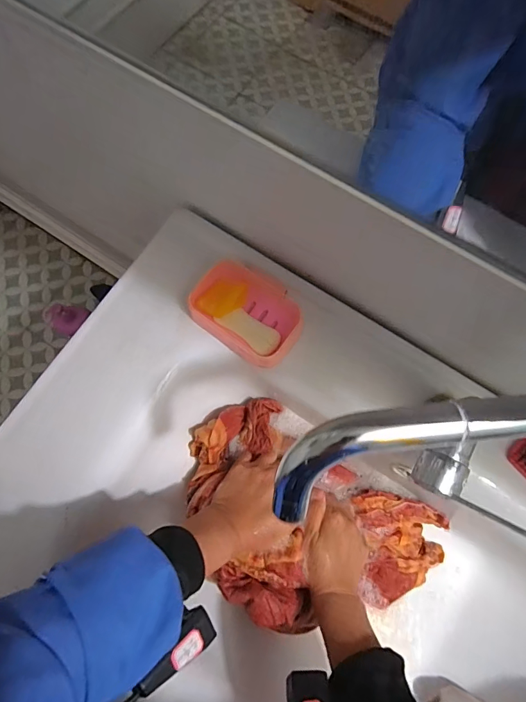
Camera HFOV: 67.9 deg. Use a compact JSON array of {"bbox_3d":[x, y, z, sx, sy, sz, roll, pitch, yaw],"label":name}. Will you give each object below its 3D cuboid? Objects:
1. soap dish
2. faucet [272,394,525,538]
[{"bbox_3d":[-0.017,-0.045,0.443,0.122,0.025,0.089,34,76,8],"label":"soap dish"},{"bbox_3d":[0.100,0.079,0.285,0.183,0.179,0.061,-2,74,-2],"label":"faucet"}]

